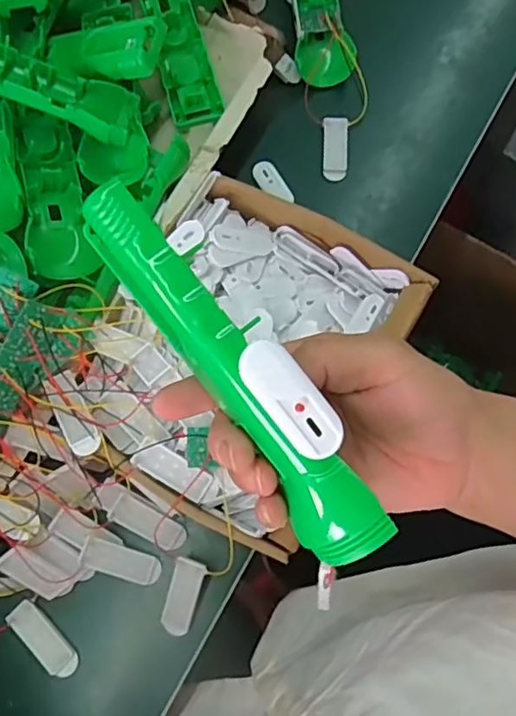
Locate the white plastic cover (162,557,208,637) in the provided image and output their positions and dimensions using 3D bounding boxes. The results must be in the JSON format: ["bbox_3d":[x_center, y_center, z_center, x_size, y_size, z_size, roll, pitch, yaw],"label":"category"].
[{"bbox_3d":[-0.052,0.166,0.424,0.021,0.005,0.057,17,100,5],"label":"white plastic cover"}]

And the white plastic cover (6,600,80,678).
[{"bbox_3d":[-0.152,0.199,0.432,0.061,0.015,0.021,42,80,10],"label":"white plastic cover"}]

